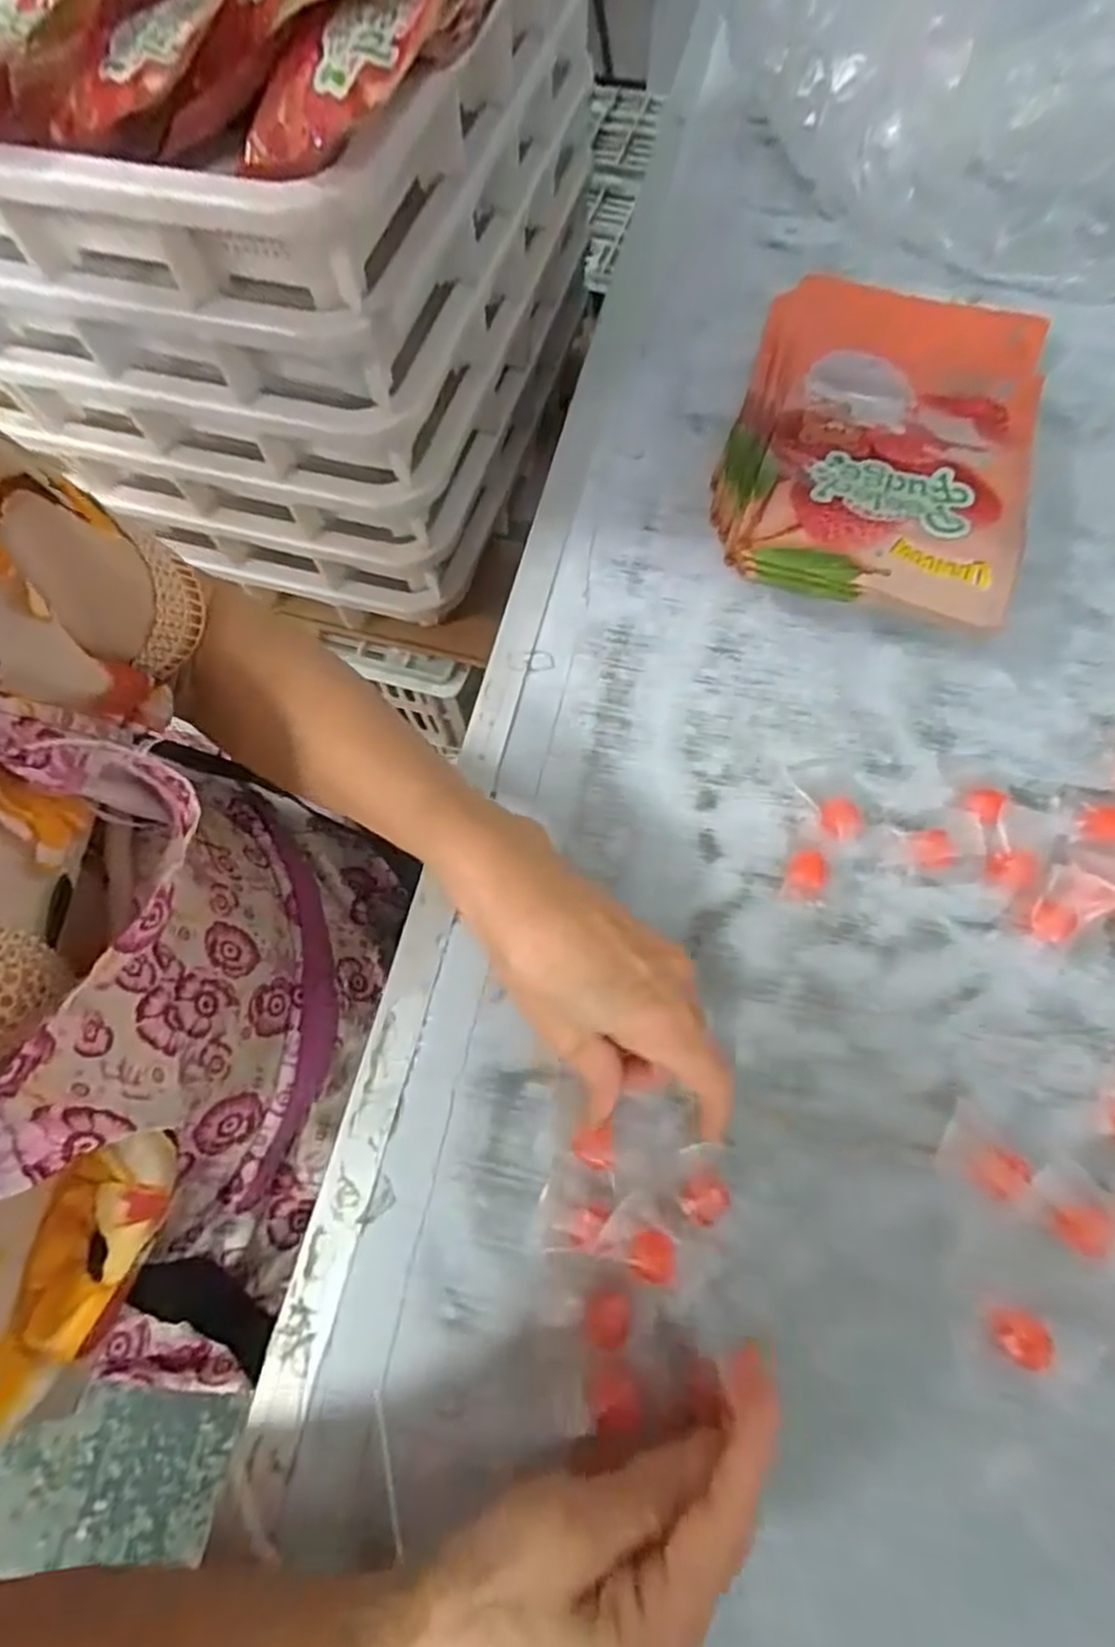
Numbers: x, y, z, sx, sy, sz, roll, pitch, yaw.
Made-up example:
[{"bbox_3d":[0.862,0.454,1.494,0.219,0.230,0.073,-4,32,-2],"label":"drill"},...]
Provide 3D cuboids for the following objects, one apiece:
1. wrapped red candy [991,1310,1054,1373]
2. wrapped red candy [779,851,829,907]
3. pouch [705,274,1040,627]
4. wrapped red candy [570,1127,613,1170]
[{"bbox_3d":[0.195,0.215,0.291,0.020,0.010,0.019,-1,68,3],"label":"wrapped red candy"},{"bbox_3d":[0.132,0.029,0.372,0.020,0.009,0.028,17,70,10],"label":"wrapped red candy"},{"bbox_3d":[0.216,-0.268,0.469,0.185,0.045,0.307,16,69,10],"label":"pouch"},{"bbox_3d":[0.017,0.152,0.322,0.019,0.007,0.016,-3,67,2],"label":"wrapped red candy"}]

